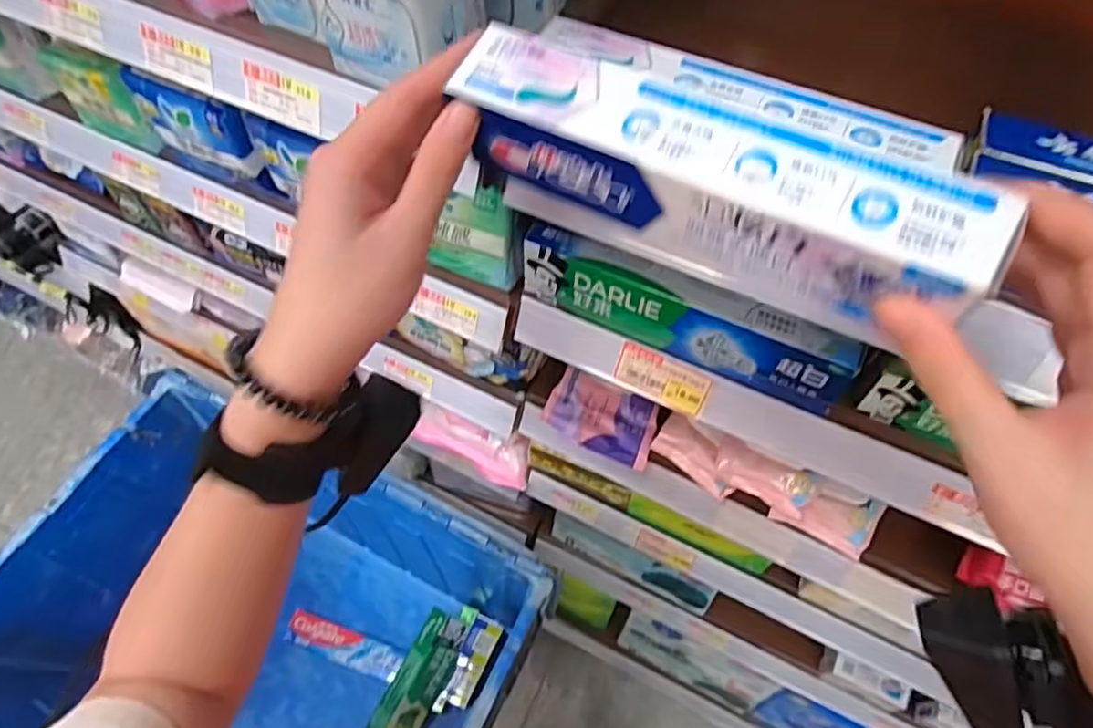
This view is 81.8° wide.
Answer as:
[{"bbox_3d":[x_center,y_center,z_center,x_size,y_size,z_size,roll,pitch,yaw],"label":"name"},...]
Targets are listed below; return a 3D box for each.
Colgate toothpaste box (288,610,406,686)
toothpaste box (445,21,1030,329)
[{"bbox_3d":[-0.303,0.431,0.960,0.182,0.040,0.047,17,59,10],"label":"Colgate toothpaste box"},{"bbox_3d":[0.059,-0.073,0.247,0.206,0.048,0.035,27,62,20],"label":"toothpaste box"}]

